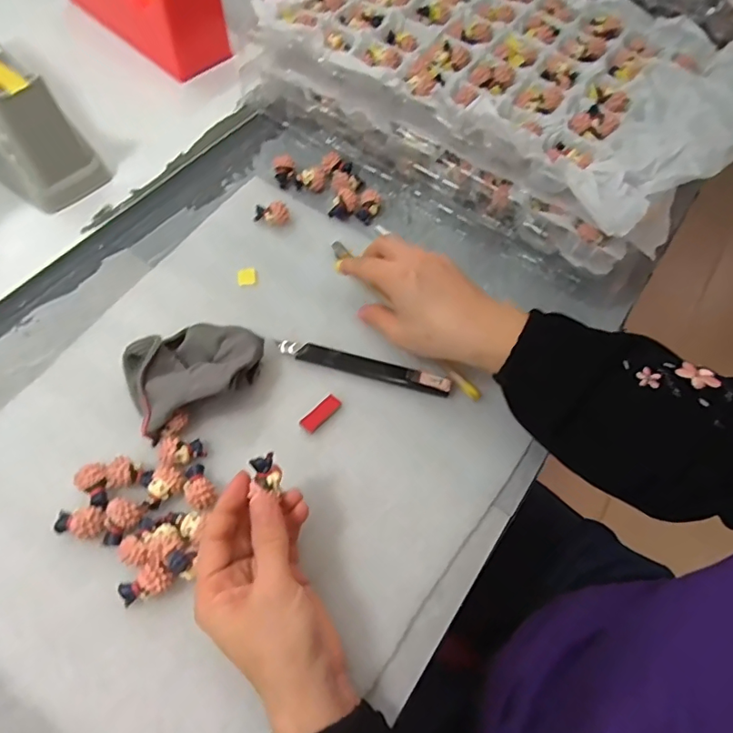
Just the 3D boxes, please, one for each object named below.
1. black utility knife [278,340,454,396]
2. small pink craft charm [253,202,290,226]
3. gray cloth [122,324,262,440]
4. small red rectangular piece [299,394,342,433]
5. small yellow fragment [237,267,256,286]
[{"bbox_3d":[-0.002,0.000,0.398,0.134,0.010,0.017,15,61,5],"label":"black utility knife"},{"bbox_3d":[-0.085,-0.138,0.460,0.031,0.016,0.019,1,61,-3],"label":"small pink craft charm"},{"bbox_3d":[-0.125,0.000,0.374,0.095,0.037,0.071,-26,65,-17],"label":"gray cloth"},{"bbox_3d":[-0.034,0.034,0.382,0.012,0.004,0.034,40,66,17],"label":"small red rectangular piece"},{"bbox_3d":[-0.102,-0.076,0.435,0.014,0.004,0.015,-6,61,-7],"label":"small yellow fragment"}]

